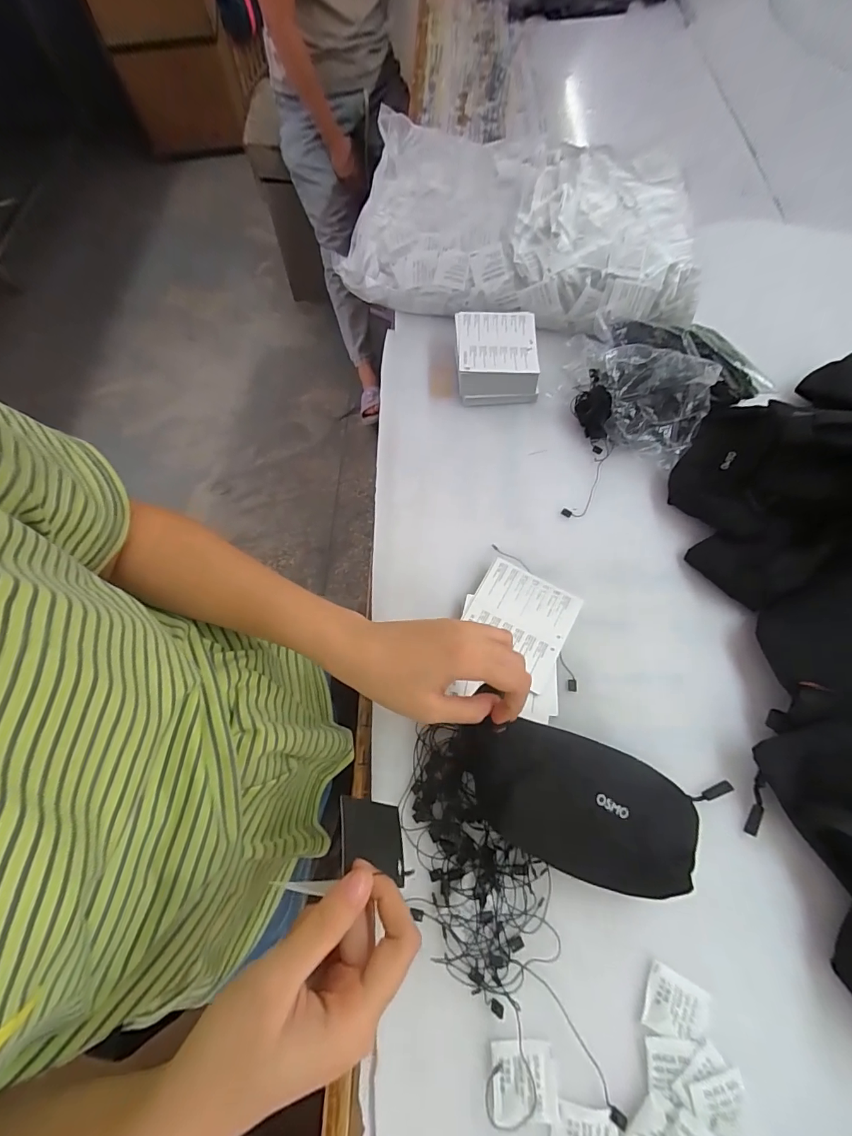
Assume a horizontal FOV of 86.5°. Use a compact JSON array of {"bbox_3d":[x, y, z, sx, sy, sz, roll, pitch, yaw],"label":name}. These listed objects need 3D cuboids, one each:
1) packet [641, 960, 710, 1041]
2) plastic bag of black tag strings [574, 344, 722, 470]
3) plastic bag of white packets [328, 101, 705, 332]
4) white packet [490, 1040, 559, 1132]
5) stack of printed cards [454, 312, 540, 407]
[{"bbox_3d":[0.174,0.305,0.314,0.041,0.004,0.036,24,68,10],"label":"packet"},{"bbox_3d":[0.233,-0.178,0.485,0.127,0.083,0.083,38,70,15],"label":"plastic bag of black tag strings"},{"bbox_3d":[0.116,-0.444,0.598,0.450,0.124,0.289,15,67,7],"label":"plastic bag of white packets"},{"bbox_3d":[0.064,0.339,0.297,0.042,0.006,0.041,1,66,-1],"label":"white packet"},{"bbox_3d":[0.082,-0.250,0.541,0.092,0.053,0.101,0,66,-1],"label":"stack of printed cards"}]

